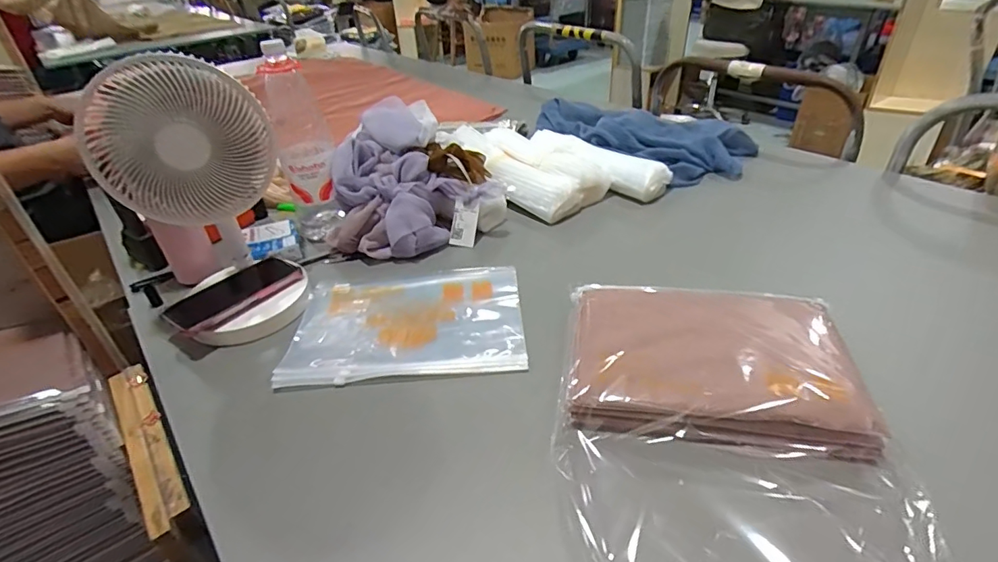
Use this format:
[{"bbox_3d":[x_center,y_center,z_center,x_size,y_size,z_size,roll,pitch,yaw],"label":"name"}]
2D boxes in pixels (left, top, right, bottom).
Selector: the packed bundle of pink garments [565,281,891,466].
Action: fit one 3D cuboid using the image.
[{"bbox_3d":[0.219,0.087,0.540,0.283,0.044,0.217,4,37,11],"label":"packed bundle of pink garments"}]

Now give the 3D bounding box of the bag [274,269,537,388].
[{"bbox_3d":[-0.116,0.052,0.663,0.292,0.014,0.210,-5,36,-1],"label":"bag"}]

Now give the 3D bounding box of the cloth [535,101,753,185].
[{"bbox_3d":[0.313,-0.321,1.082,0.431,0.077,0.288,28,47,36],"label":"cloth"}]

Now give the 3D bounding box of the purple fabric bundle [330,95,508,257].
[{"bbox_3d":[-0.135,-0.166,0.832,0.276,0.170,0.229,3,37,10],"label":"purple fabric bundle"}]

